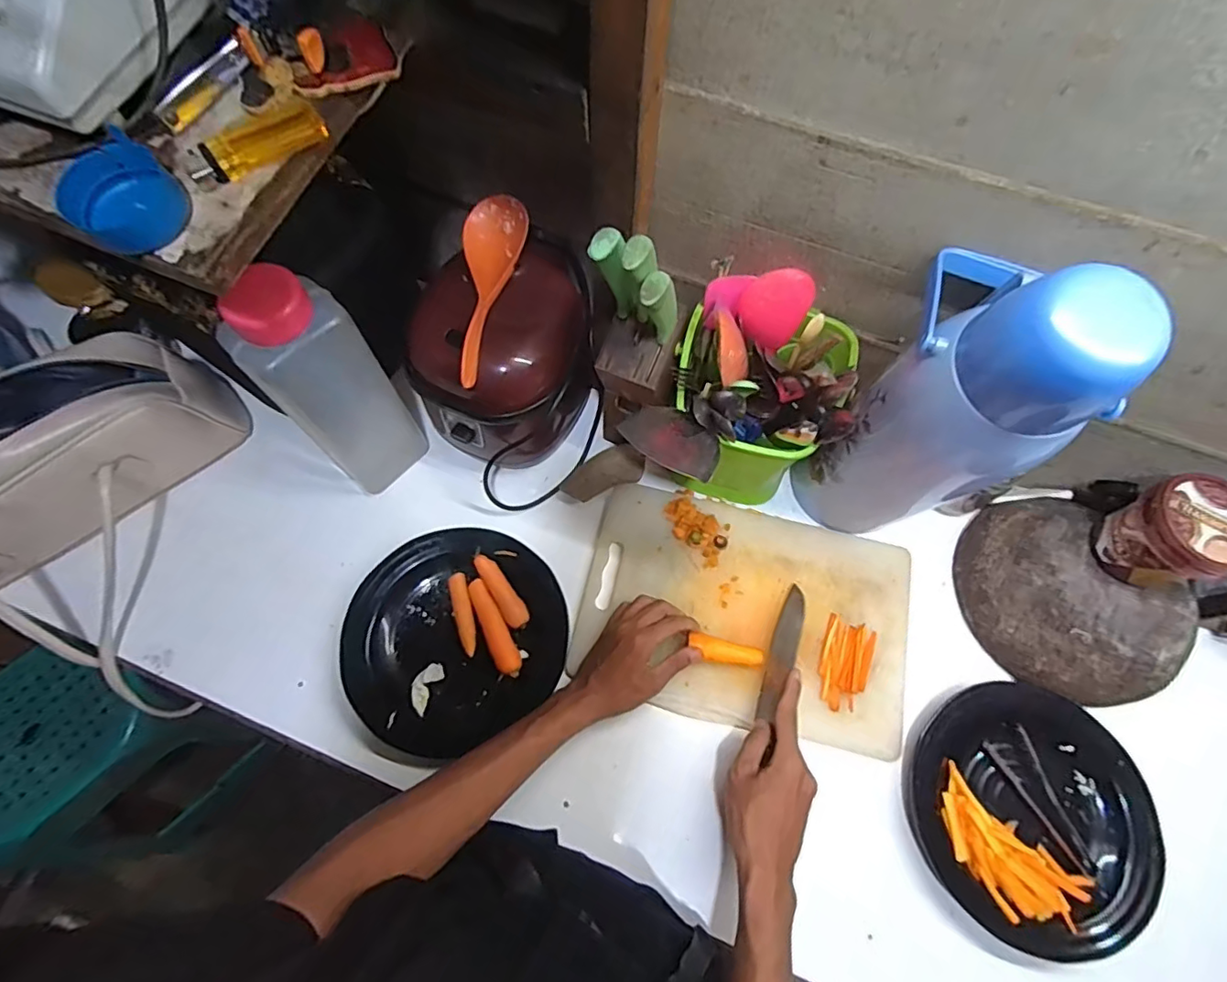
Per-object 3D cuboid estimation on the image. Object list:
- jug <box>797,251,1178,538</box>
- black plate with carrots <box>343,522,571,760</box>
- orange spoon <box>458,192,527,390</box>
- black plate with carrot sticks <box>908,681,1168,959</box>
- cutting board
[{"bbox_3d":[0.273,-0.055,0.489,0.103,0.380,0.141,-37,74,-14],"label":"jug"},{"bbox_3d":[-0.168,0.147,0.605,0.219,0.039,0.217,-1,72,2],"label":"black plate with carrots"},{"bbox_3d":[-0.112,-0.193,0.528,0.058,0.030,0.187,1,69,-1],"label":"orange spoon"},{"bbox_3d":[0.399,0.304,0.539,0.216,0.039,0.215,-1,72,2],"label":"black plate with carrot sticks"},{"bbox_3d":[0.146,0.129,0.623,0.349,0.021,0.234,13,69,5],"label":"cutting board"}]

